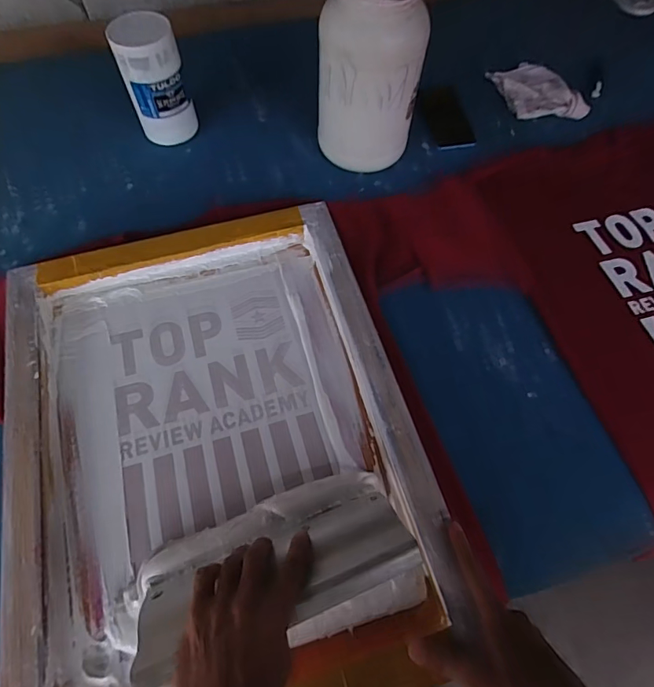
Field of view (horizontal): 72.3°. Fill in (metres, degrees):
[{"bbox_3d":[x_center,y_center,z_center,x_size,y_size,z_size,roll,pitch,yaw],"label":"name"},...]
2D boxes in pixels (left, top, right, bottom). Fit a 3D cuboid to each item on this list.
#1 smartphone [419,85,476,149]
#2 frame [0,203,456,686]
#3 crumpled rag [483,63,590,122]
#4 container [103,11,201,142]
[{"bbox_3d":[0.225,-0.423,0.840,0.077,0.011,0.166,-8,62,-5],"label":"smartphone"},{"bbox_3d":[-0.136,0.106,0.539,0.453,0.042,0.597,-14,63,-9],"label":"frame"},{"bbox_3d":[0.405,-0.492,0.863,0.127,0.023,0.170,-12,63,-7],"label":"crumpled rag"},{"bbox_3d":[-0.279,-0.426,0.736,0.093,0.173,0.079,-21,65,-12],"label":"container"}]

